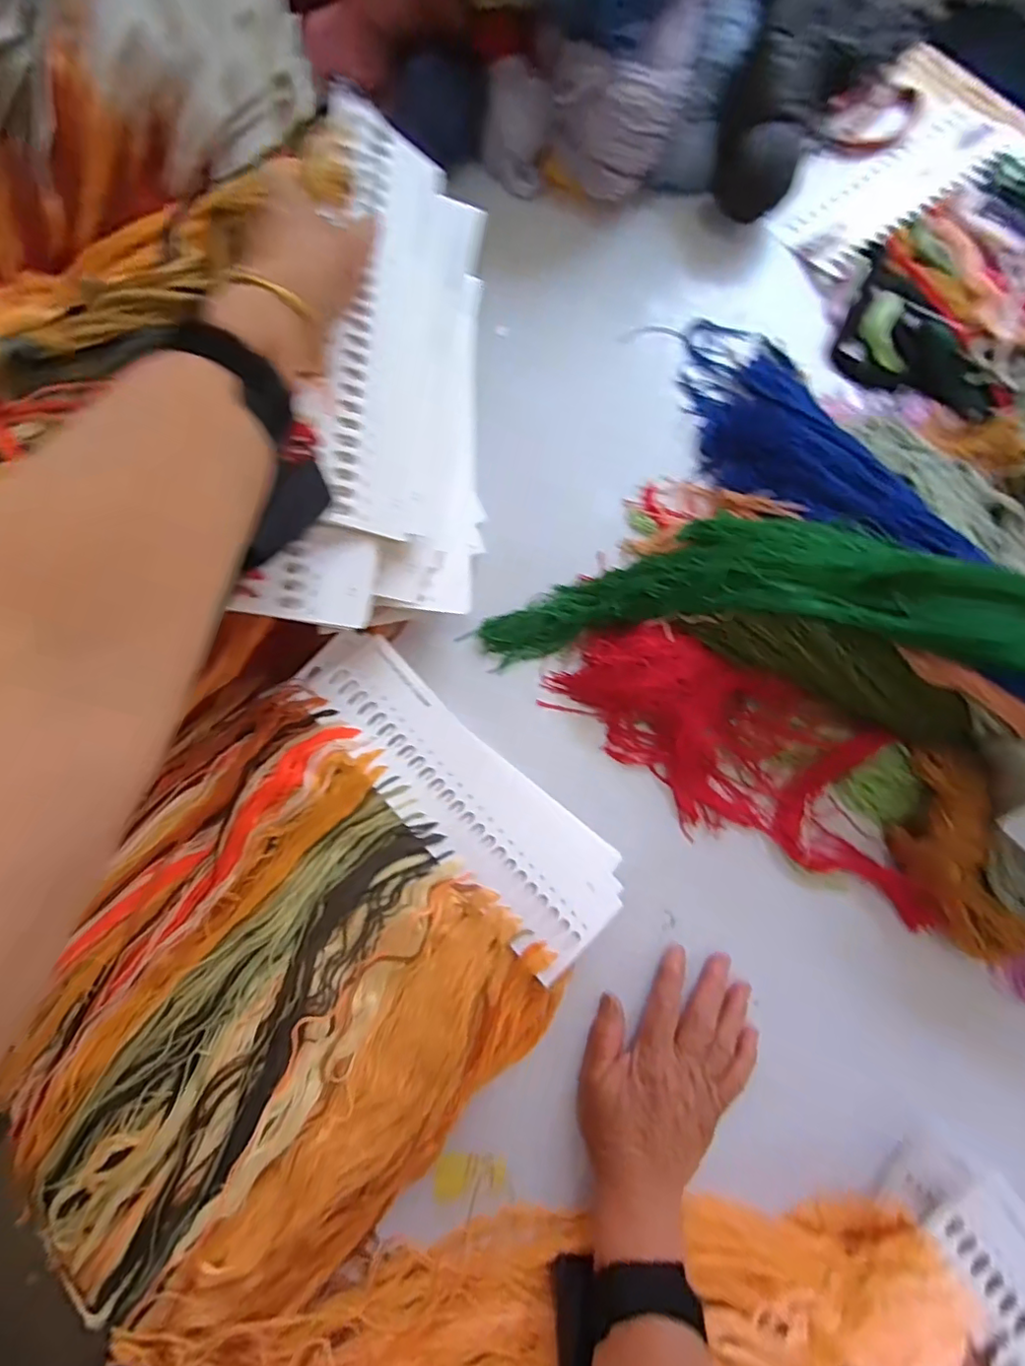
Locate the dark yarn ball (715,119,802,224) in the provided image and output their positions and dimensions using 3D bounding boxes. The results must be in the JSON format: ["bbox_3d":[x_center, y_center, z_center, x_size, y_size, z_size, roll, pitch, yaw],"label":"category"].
[{"bbox_3d":[0.218,-0.455,0.522,0.064,0.071,0.060,0,80,1],"label":"dark yarn ball"}]

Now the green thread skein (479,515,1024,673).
[{"bbox_3d":[0.261,-0.038,0.397,0.498,0.067,0.123,10,80,17],"label":"green thread skein"}]

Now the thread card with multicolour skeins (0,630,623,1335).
[{"bbox_3d":[-0.163,0.199,0.401,0.326,0.043,0.431,41,83,7],"label":"thread card with multicolour skeins"}]

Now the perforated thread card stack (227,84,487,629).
[{"bbox_3d":[-0.070,-0.190,0.404,0.036,0.167,0.322,3,83,34],"label":"perforated thread card stack"}]

